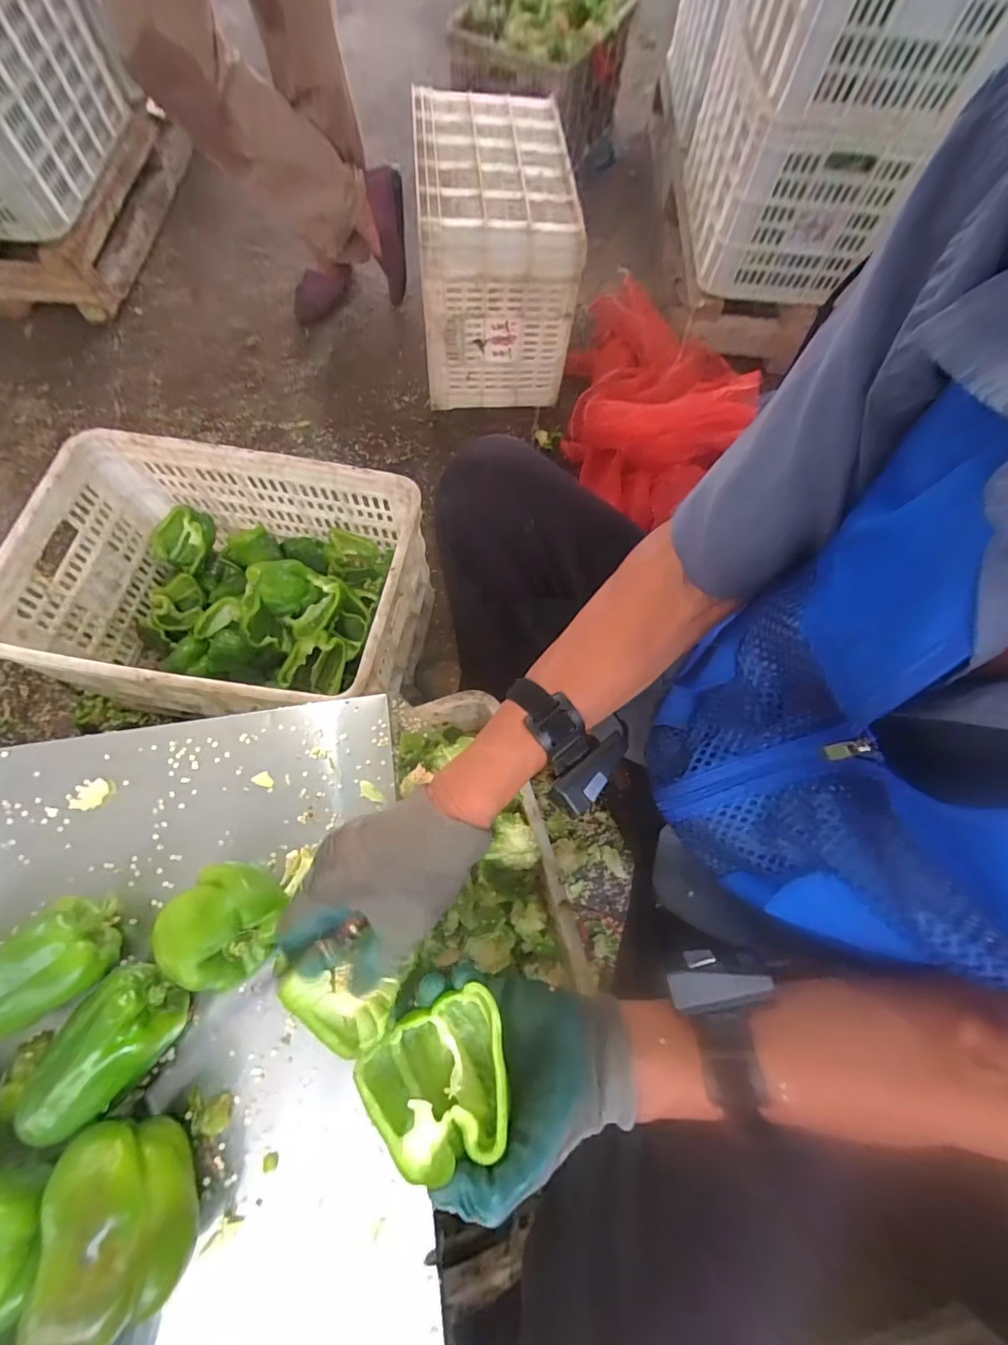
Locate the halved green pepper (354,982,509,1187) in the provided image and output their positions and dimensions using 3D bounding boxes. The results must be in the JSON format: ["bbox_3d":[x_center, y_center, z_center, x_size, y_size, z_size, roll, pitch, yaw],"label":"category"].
[{"bbox_3d":[-0.044,0.279,0.343,0.098,0.048,0.085,-19,71,-9],"label":"halved green pepper"}]

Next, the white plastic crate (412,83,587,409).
[{"bbox_3d":[-0.019,-0.880,1.063,0.284,0.335,0.522,-2,70,-4],"label":"white plastic crate"}]

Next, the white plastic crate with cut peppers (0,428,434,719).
[{"bbox_3d":[-0.402,-0.111,0.771,0.514,0.250,0.346,9,70,0],"label":"white plastic crate with cut peppers"}]

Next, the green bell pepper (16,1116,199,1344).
[{"bbox_3d":[-0.254,0.359,0.329,0.071,0.066,0.107,-14,71,-7],"label":"green bell pepper"}]

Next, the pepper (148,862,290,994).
[{"bbox_3d":[-0.222,0.198,0.401,0.080,0.066,0.077,1,70,-2],"label":"pepper"}]

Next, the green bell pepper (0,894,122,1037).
[{"bbox_3d":[-0.358,0.222,0.384,0.093,0.063,0.077,-24,72,-10],"label":"green bell pepper"}]

